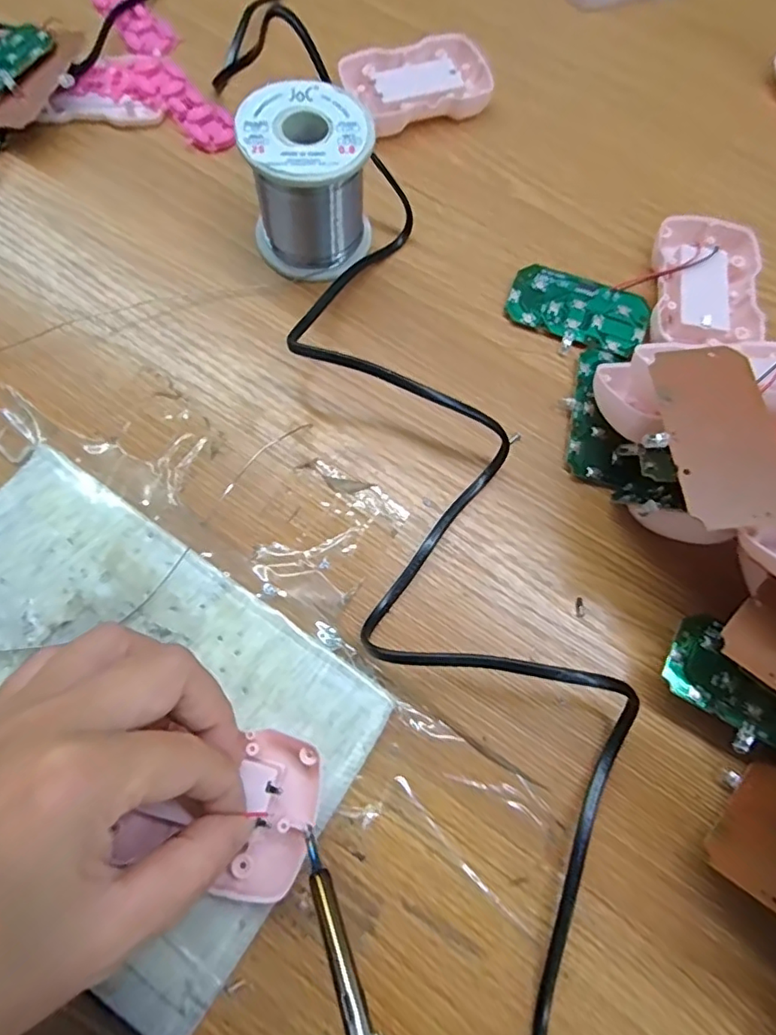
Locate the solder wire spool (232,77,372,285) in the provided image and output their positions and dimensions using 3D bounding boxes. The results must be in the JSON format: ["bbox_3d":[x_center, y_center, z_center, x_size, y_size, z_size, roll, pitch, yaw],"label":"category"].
[{"bbox_3d":[-0.039,-0.167,0.286,0.060,0.062,0.059,1,72,-2],"label":"solder wire spool"}]

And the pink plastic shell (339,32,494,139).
[{"bbox_3d":[0.019,-0.262,0.344,0.085,0.015,0.052,-22,74,-10],"label":"pink plastic shell"}]

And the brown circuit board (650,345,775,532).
[{"bbox_3d":[0.122,-0.031,0.209,0.036,0.005,0.072,-6,70,9],"label":"brown circuit board"}]

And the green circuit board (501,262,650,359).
[{"bbox_3d":[0.101,-0.109,0.303,0.072,0.004,0.042,22,77,5],"label":"green circuit board"}]

